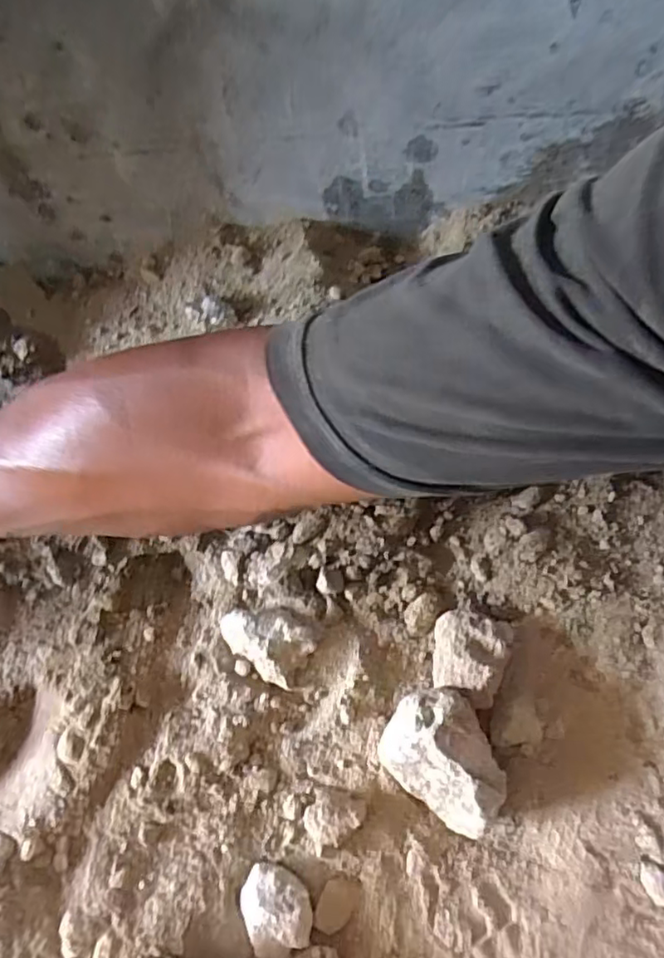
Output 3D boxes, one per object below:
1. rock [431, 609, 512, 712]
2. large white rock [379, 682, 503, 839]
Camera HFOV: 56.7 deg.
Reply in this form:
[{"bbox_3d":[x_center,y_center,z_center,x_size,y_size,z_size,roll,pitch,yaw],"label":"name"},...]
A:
[{"bbox_3d":[0.109,0.137,0.483,0.063,0.037,0.070,23,72,11],"label":"rock"},{"bbox_3d":[0.084,0.200,0.444,0.094,0.062,0.075,42,76,17],"label":"large white rock"}]

